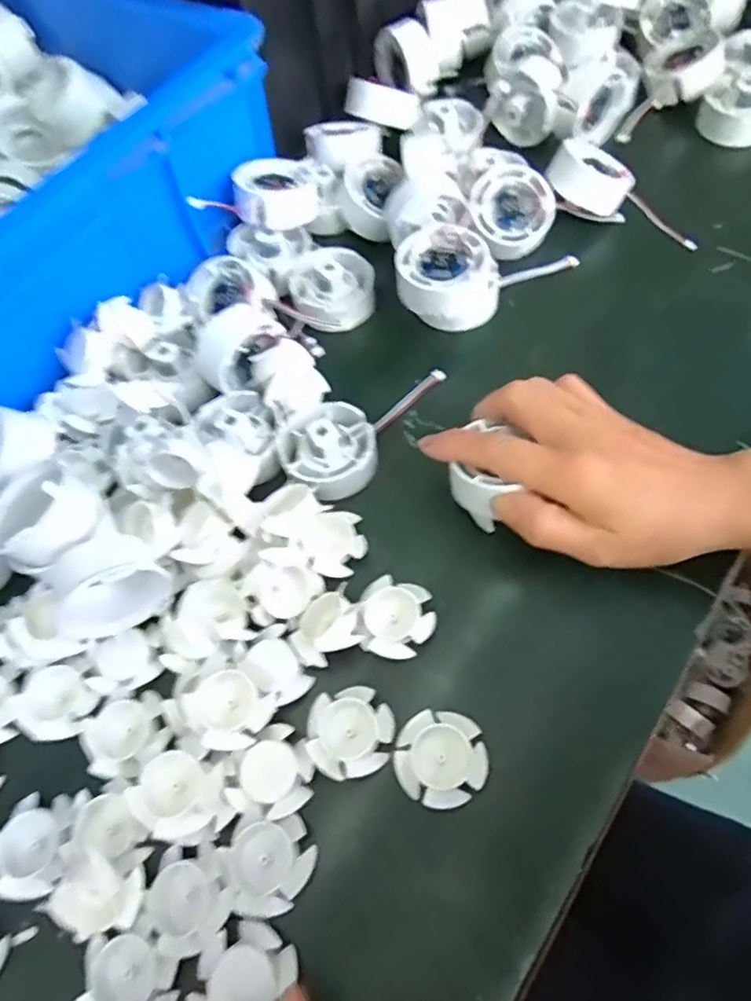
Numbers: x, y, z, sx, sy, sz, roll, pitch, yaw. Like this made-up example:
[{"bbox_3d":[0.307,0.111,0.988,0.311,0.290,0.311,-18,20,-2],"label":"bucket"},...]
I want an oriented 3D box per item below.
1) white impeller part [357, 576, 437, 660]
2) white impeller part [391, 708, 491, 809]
[{"bbox_3d":[0.011,0.063,0.326,0.039,0.019,0.038,-2,63,3],"label":"white impeller part"},{"bbox_3d":[0.031,0.119,0.290,0.041,0.013,0.040,-2,63,3],"label":"white impeller part"}]

